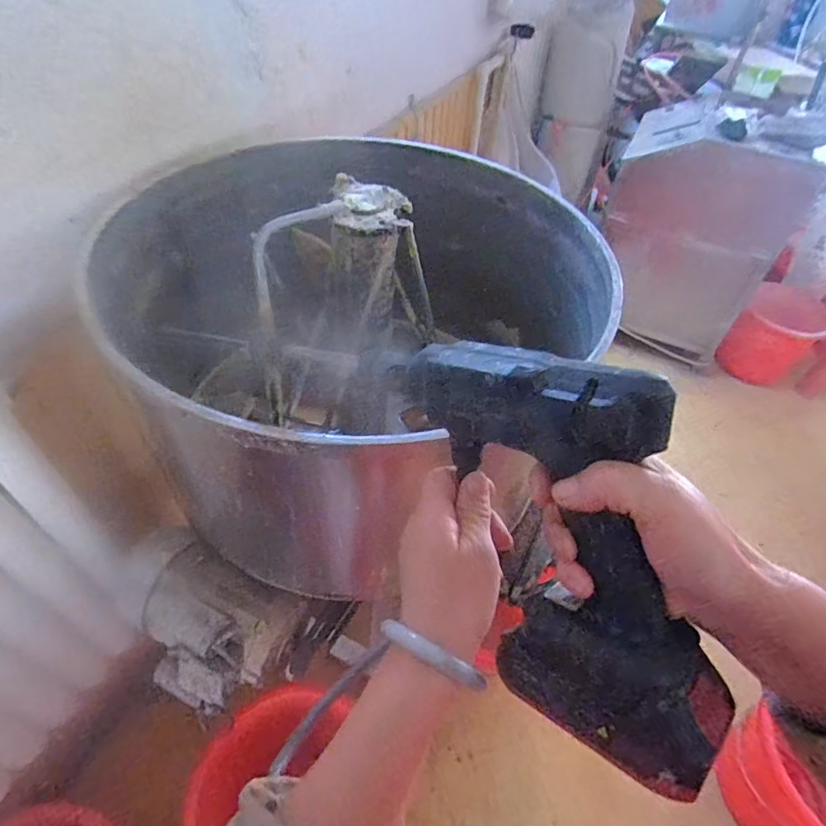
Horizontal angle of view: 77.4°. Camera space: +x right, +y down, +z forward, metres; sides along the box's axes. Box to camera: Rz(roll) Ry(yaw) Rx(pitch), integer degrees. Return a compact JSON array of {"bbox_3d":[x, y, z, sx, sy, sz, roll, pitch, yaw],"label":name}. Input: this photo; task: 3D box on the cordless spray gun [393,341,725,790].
[{"bbox_3d":[0.092,0.060,0.293,0.080,0.131,0.234,-10,84,-56],"label":"cordless spray gun"}]

